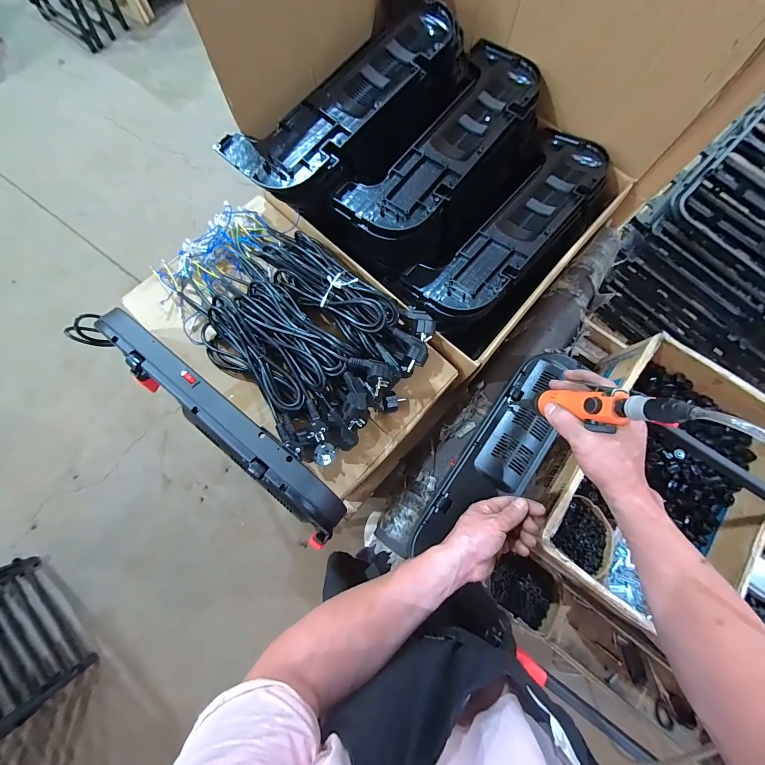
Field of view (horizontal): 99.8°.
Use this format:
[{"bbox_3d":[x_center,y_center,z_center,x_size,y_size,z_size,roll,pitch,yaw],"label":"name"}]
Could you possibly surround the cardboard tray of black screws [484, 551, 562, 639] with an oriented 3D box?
[{"bbox_3d":[0.301,0.438,0.687,0.156,0.049,0.118,34,78,7],"label":"cardboard tray of black screws"}]

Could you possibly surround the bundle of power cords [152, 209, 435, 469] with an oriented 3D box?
[{"bbox_3d":[-0.171,-0.113,0.552,0.479,0.093,0.286,40,79,8],"label":"bundle of power cords"}]

